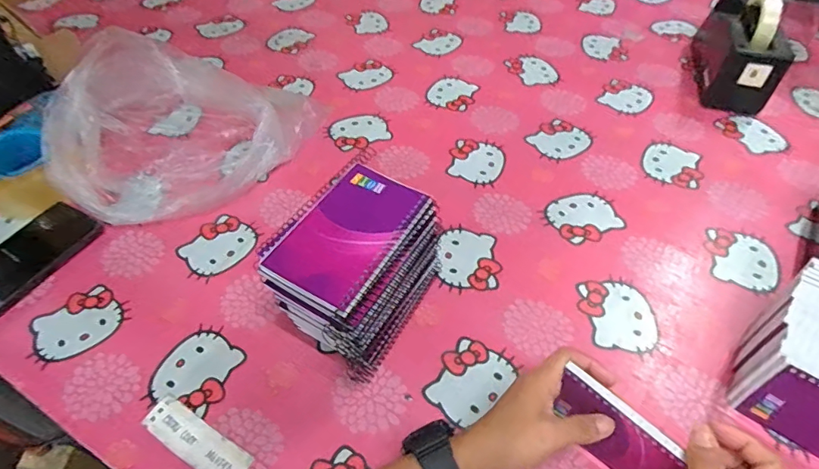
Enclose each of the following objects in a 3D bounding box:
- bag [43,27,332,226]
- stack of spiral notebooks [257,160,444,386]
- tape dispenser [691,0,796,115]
[{"bbox_3d":[-0.291,-0.150,0.613,0.260,0.118,0.294,22,55,18],"label":"bag"},{"bbox_3d":[-0.046,0.034,0.444,0.094,0.131,0.138,23,55,19],"label":"stack of spiral notebooks"},{"bbox_3d":[0.487,-0.286,0.703,0.082,0.122,0.209,13,53,12],"label":"tape dispenser"}]

